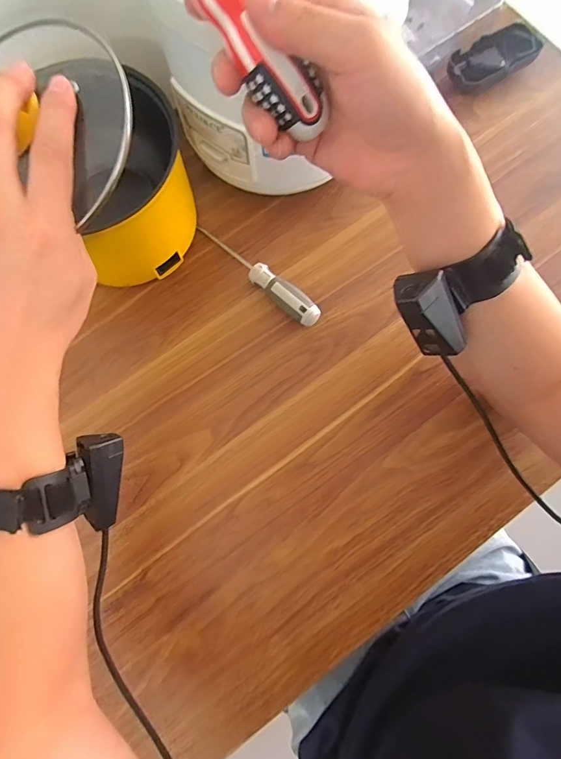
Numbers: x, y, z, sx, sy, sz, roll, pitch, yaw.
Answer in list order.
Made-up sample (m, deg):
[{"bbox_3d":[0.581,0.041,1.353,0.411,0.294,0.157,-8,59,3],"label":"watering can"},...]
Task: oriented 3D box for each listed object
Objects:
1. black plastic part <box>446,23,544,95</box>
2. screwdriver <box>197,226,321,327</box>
[{"bbox_3d":[0.267,-0.397,0.491,0.129,0.025,0.060,-34,80,-6],"label":"black plastic part"},{"bbox_3d":[-0.027,-0.116,0.429,0.169,0.025,0.025,40,82,8],"label":"screwdriver"}]

